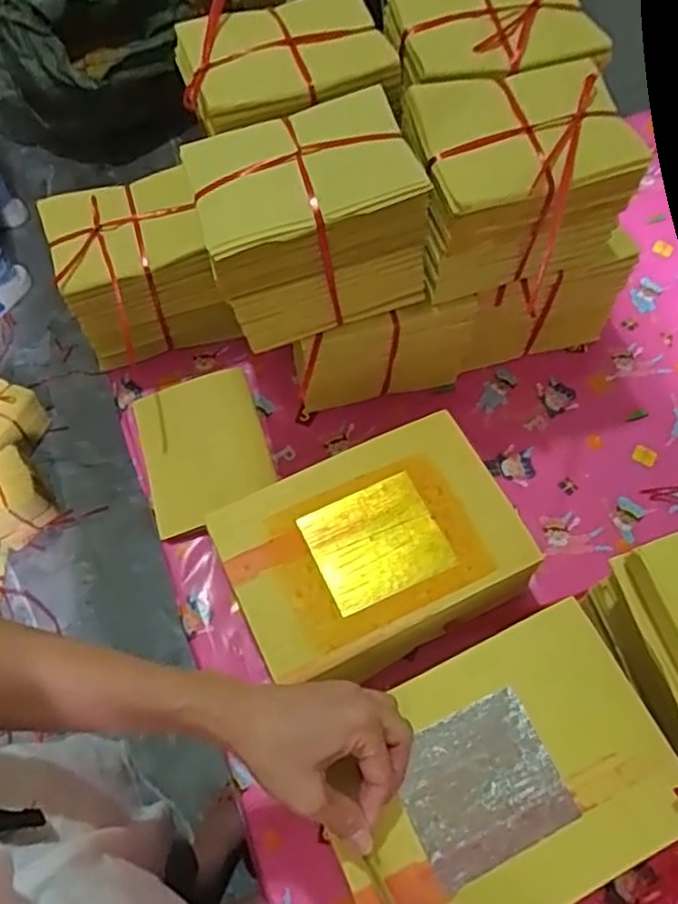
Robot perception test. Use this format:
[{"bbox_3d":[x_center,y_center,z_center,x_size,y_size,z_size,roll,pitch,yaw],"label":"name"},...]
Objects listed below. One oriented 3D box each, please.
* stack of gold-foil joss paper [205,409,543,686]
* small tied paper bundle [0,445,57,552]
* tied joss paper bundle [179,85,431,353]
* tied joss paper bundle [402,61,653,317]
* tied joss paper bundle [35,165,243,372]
[{"bbox_3d":[0.029,0.092,0.583,0.229,0.088,0.169,-24,65,-12],"label":"stack of gold-foil joss paper"},{"bbox_3d":[-0.675,0.099,1.409,0.140,0.163,0.129,-35,68,-16],"label":"small tied paper bundle"},{"bbox_3d":[-0.026,-0.184,0.545,0.164,0.135,0.113,-15,64,-8],"label":"tied joss paper bundle"},{"bbox_3d":[0.136,-0.217,0.569,0.166,0.137,0.115,-18,64,-9],"label":"tied joss paper bundle"},{"bbox_3d":[-0.190,-0.180,0.691,0.161,0.135,0.118,-14,64,-7],"label":"tied joss paper bundle"}]

